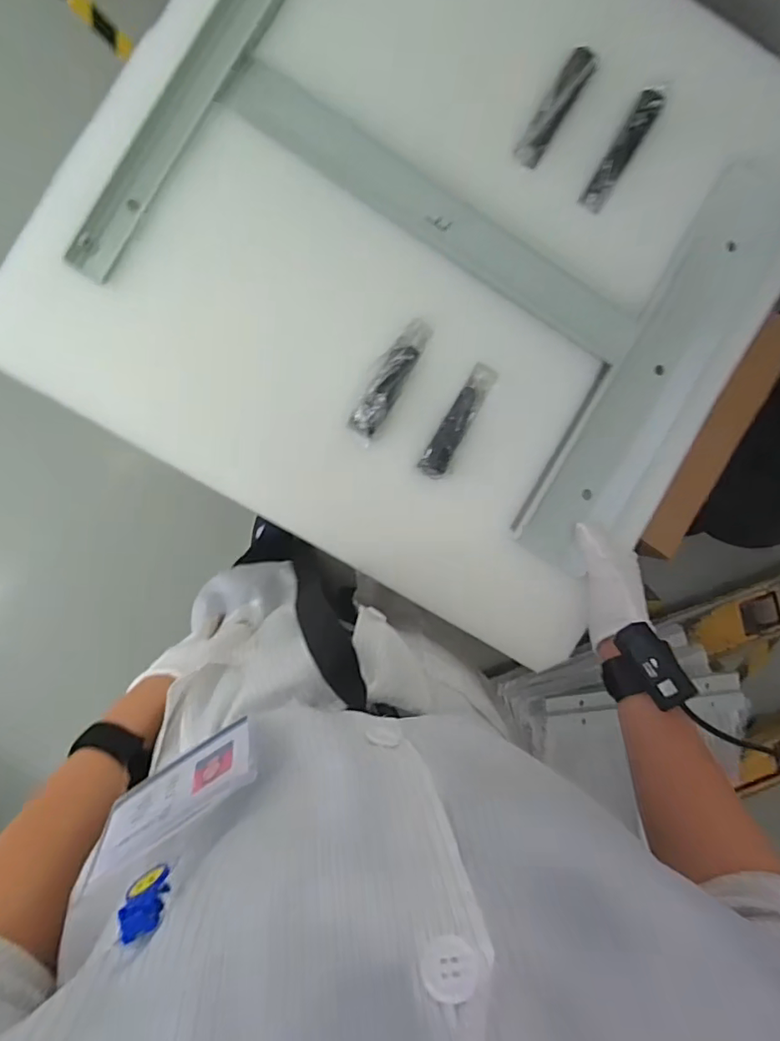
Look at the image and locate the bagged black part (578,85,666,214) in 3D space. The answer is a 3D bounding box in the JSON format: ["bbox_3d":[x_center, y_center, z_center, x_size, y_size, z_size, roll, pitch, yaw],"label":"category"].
[{"bbox_3d":[0.237,-0.377,0.545,0.027,0.019,0.119,30,101,-8],"label":"bagged black part"}]

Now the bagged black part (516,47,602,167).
[{"bbox_3d":[0.165,-0.410,0.537,0.029,0.023,0.122,30,87,-8],"label":"bagged black part"}]

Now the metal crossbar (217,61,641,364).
[{"bbox_3d":[0.054,-0.295,0.530,0.441,0.029,0.053,30,87,-8],"label":"metal crossbar"}]

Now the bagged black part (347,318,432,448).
[{"bbox_3d":[0.001,-0.139,0.523,0.033,0.030,0.133,29,87,-8],"label":"bagged black part"}]

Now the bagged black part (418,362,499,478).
[{"bbox_3d":[0.070,-0.101,0.536,0.030,0.021,0.127,28,87,-8],"label":"bagged black part"}]

